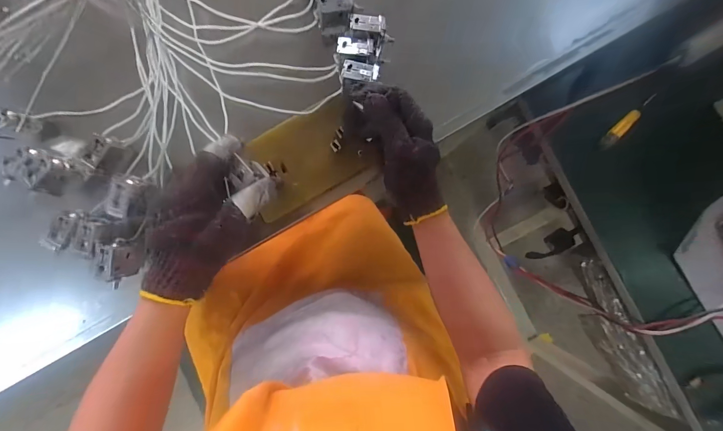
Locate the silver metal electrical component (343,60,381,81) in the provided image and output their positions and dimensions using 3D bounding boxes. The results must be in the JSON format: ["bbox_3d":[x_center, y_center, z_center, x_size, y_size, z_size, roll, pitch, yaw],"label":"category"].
[{"bbox_3d":[-0.001,-0.158,0.361,0.038,0.012,0.024,5,88,-1],"label":"silver metal electrical component"}]

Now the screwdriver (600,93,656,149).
[{"bbox_3d":[0.362,-0.128,0.450,0.015,0.018,0.086,44,88,1],"label":"screwdriver"}]

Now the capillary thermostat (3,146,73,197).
[{"bbox_3d":[-0.354,-0.049,0.360,0.048,0.030,0.043,20,88,0],"label":"capillary thermostat"}]

